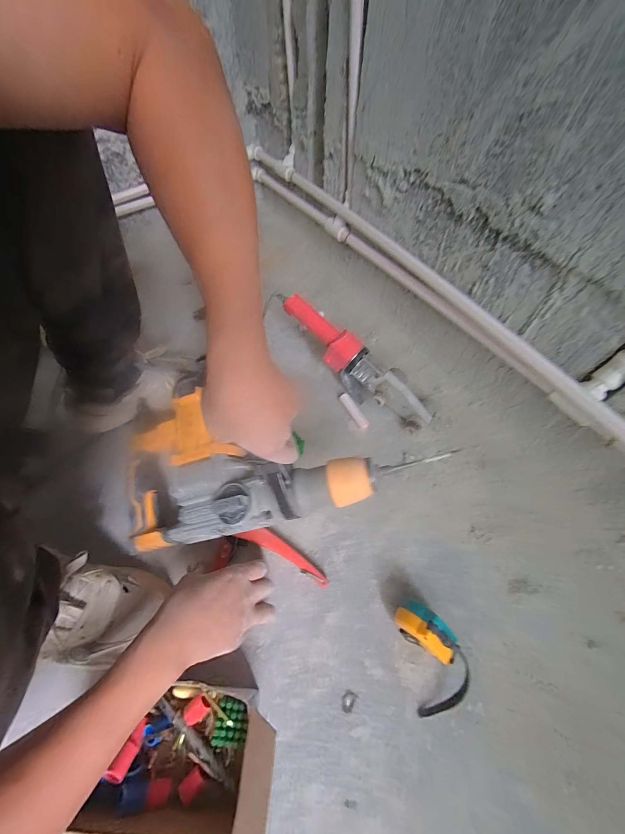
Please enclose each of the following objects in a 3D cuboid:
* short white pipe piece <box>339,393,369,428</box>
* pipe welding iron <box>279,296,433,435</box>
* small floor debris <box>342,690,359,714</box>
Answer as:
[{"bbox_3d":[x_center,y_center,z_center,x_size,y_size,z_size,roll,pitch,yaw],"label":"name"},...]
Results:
[{"bbox_3d":[0.080,-0.011,0.602,0.014,0.013,0.083,-27,62,-16],"label":"short white pipe piece"},{"bbox_3d":[0.075,-0.099,0.581,0.341,0.104,0.061,43,66,1],"label":"pipe welding iron"},{"bbox_3d":[0.045,0.354,0.384,0.015,0.008,0.022,31,63,18],"label":"small floor debris"}]

